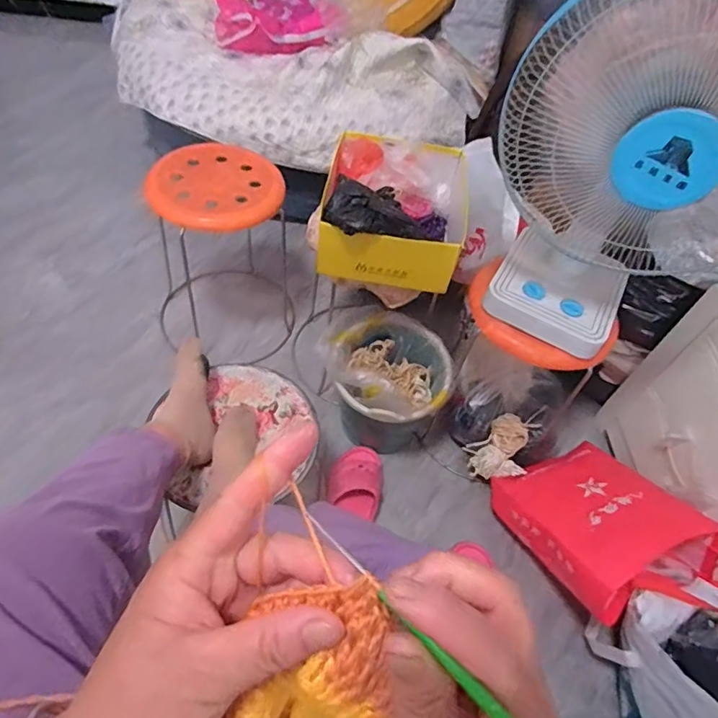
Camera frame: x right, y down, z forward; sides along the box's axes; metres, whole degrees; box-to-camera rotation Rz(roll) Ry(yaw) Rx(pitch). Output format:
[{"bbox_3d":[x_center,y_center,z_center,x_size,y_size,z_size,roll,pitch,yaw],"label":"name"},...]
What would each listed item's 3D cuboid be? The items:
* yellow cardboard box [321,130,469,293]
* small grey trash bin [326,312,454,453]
[{"bbox_3d":[0.067,-0.284,0.964,0.248,0.134,0.341,13,53,1],"label":"yellow cardboard box"},{"bbox_3d":[0.059,0.068,1.103,0.232,0.270,0.231,4,53,-5],"label":"small grey trash bin"}]

